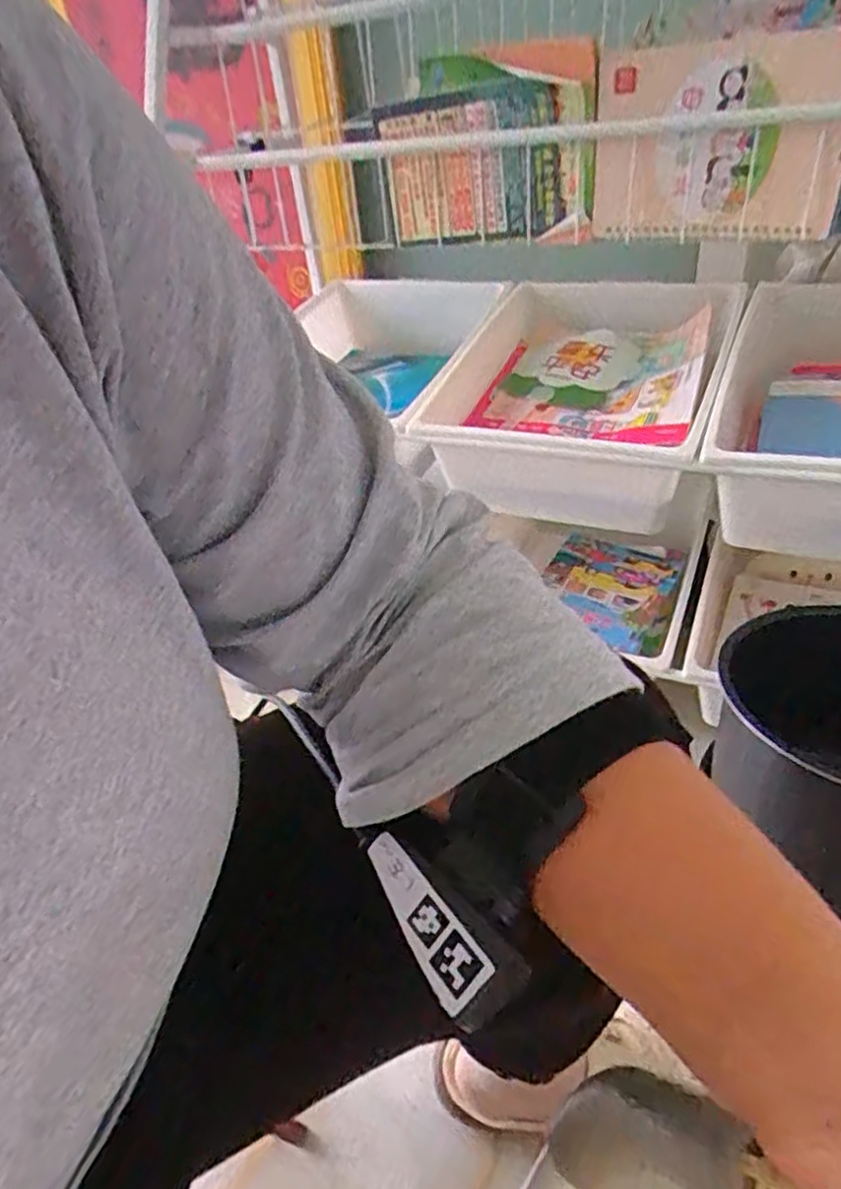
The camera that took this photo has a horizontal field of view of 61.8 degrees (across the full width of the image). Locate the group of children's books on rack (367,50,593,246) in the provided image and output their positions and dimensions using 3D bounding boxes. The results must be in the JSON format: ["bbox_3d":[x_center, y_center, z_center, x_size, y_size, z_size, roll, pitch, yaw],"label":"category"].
[{"bbox_3d":[0.047,-0.412,0.663,0.227,0.143,0.048,24,47,35],"label":"group of children's books on rack"}]

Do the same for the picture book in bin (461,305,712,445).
[{"bbox_3d":[0.204,-0.247,0.806,0.243,0.035,0.245,12,52,30],"label":"picture book in bin"}]

